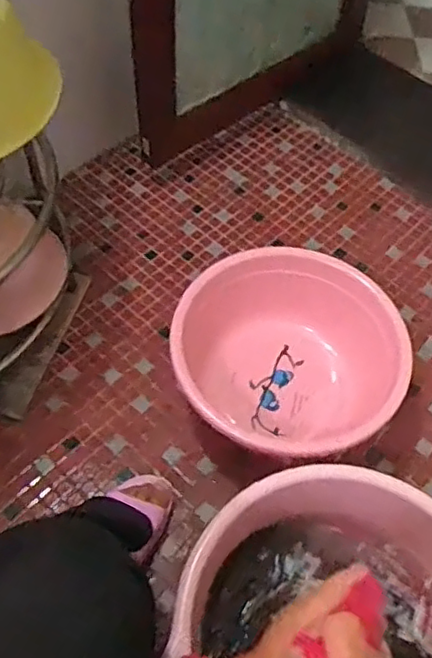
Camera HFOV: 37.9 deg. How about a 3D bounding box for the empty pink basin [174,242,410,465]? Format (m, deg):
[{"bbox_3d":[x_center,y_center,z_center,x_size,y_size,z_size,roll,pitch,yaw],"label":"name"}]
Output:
[{"bbox_3d":[0.112,0.041,1.017,0.347,0.149,0.338,1,57,-2],"label":"empty pink basin"}]

